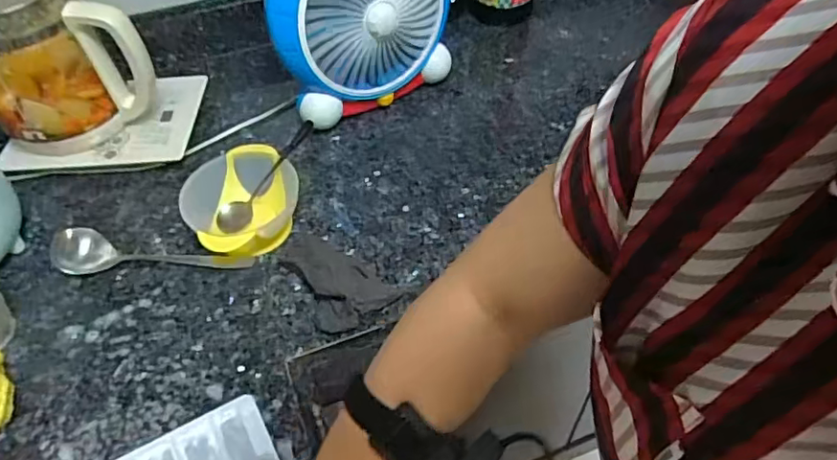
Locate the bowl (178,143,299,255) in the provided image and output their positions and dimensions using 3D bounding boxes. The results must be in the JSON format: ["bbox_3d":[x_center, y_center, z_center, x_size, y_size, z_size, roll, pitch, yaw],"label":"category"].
[{"bbox_3d":[-0.186,-0.025,0.635,0.111,0.061,0.130,-23,52,-17],"label":"bowl"}]

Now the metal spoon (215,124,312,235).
[{"bbox_3d":[-0.171,-0.062,0.650,0.019,0.028,0.153,37,87,29],"label":"metal spoon"}]

